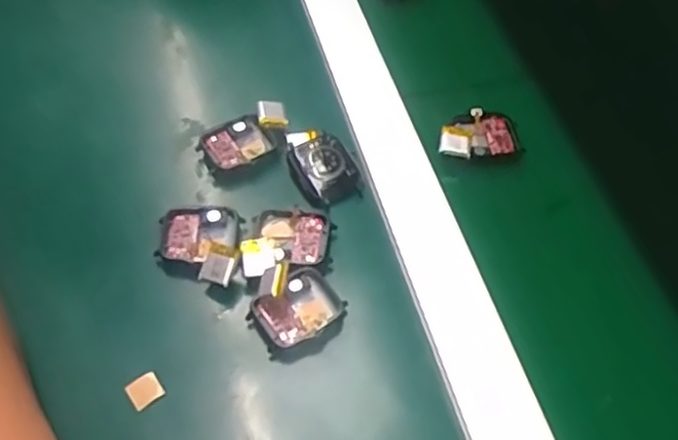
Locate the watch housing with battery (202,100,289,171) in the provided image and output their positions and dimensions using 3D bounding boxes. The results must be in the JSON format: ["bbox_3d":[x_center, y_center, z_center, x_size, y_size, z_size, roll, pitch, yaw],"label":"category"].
[{"bbox_3d":[-0.057,-0.053,0.420,0.055,0.013,0.034,-22,58,-16],"label":"watch housing with battery"}]

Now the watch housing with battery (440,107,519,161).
[{"bbox_3d":[0.088,-0.056,0.427,0.056,0.015,0.035,-11,56,-9],"label":"watch housing with battery"}]

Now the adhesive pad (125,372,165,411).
[{"bbox_3d":[-0.097,0.086,0.337,0.015,0.005,0.014,-31,61,-21],"label":"adhesive pad"}]

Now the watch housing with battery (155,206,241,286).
[{"bbox_3d":[-0.079,0.013,0.374,0.047,0.018,0.051,1,55,-1],"label":"watch housing with battery"}]

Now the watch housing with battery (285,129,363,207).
[{"bbox_3d":[-0.011,-0.033,0.407,0.034,0.018,0.051,-23,59,-17],"label":"watch housing with battery"}]

